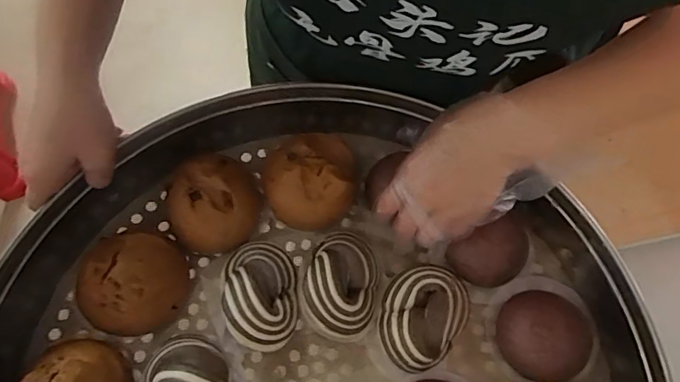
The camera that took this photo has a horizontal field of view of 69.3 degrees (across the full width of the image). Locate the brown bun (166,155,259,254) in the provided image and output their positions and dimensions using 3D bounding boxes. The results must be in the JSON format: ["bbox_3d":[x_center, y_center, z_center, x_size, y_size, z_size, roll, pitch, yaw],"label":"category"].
[{"bbox_3d":[-0.115,0.014,0.453,0.081,0.049,0.080,1,71,-2],"label":"brown bun"}]

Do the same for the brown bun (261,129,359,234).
[{"bbox_3d":[-0.029,-0.011,0.463,0.086,0.051,0.082,1,71,-2],"label":"brown bun"}]

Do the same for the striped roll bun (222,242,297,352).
[{"bbox_3d":[-0.070,0.089,0.428,0.061,0.038,0.092,-3,71,-3],"label":"striped roll bun"}]

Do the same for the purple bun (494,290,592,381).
[{"bbox_3d":[0.173,0.123,0.416,0.070,0.042,0.072,1,71,-2],"label":"purple bun"}]

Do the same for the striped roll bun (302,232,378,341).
[{"bbox_3d":[0.002,0.081,0.432,0.070,0.039,0.090,11,71,2],"label":"striped roll bun"}]

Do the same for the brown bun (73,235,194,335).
[{"bbox_3d":[-0.179,0.077,0.418,0.085,0.047,0.082,1,71,-2],"label":"brown bun"}]

